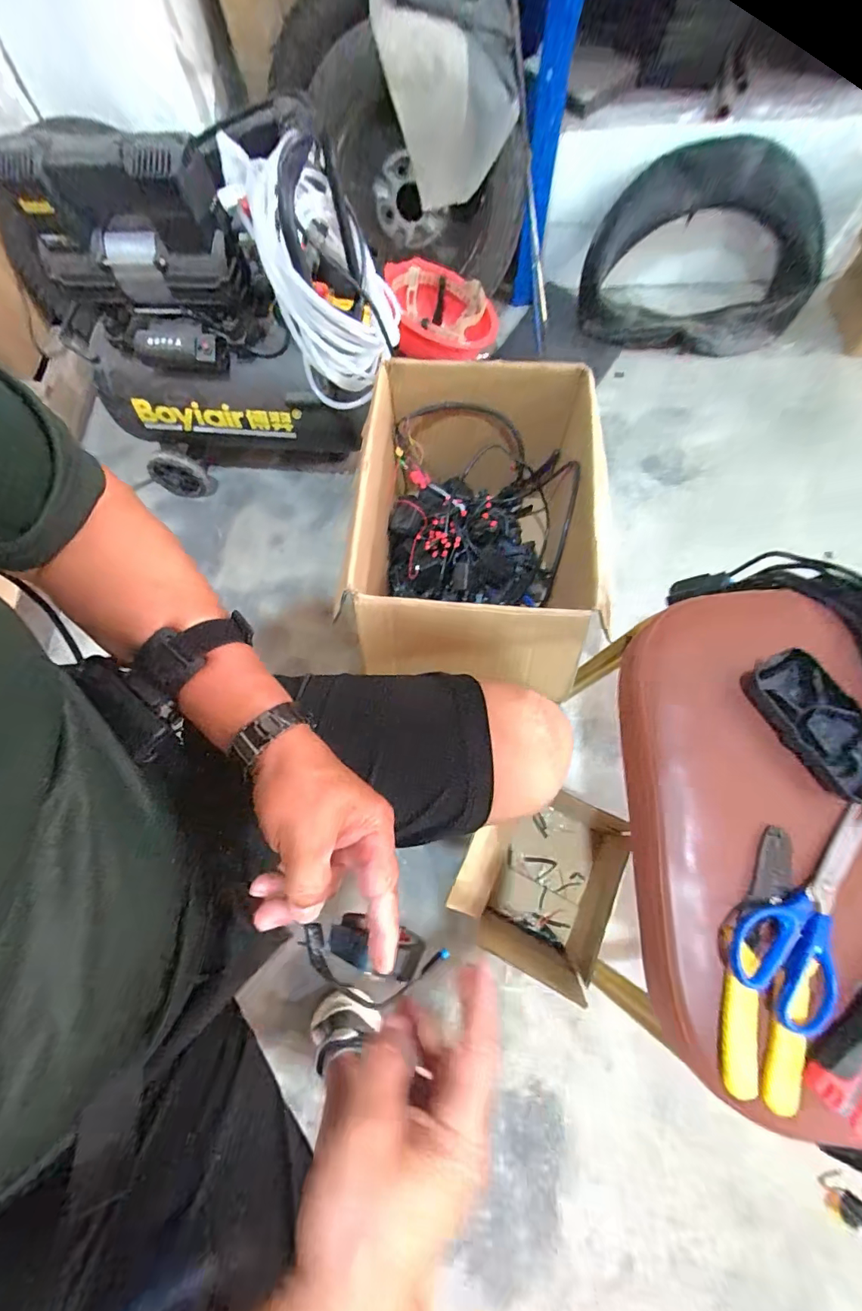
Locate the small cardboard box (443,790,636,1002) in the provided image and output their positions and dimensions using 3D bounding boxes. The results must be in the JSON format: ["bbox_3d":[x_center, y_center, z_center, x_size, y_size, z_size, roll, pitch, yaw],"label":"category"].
[{"bbox_3d":[0.146,0.307,0.677,0.191,0.172,0.193,26,73,10],"label":"small cardboard box"}]

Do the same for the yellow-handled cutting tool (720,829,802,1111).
[{"bbox_3d":[0.219,0.199,0.307,0.047,0.021,0.162,9,72,6],"label":"yellow-handled cutting tool"}]

